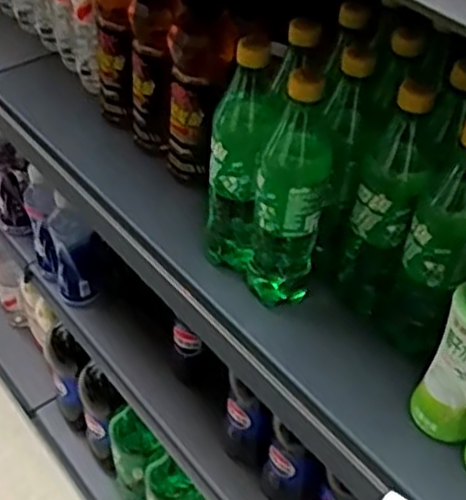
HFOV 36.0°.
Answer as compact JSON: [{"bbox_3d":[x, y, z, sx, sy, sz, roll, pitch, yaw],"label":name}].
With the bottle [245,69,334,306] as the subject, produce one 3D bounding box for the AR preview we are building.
[{"bbox_3d":[0.051,-0.051,0.648,0.064,0.243,0.078,5,45,2],"label":"bottle"}]

